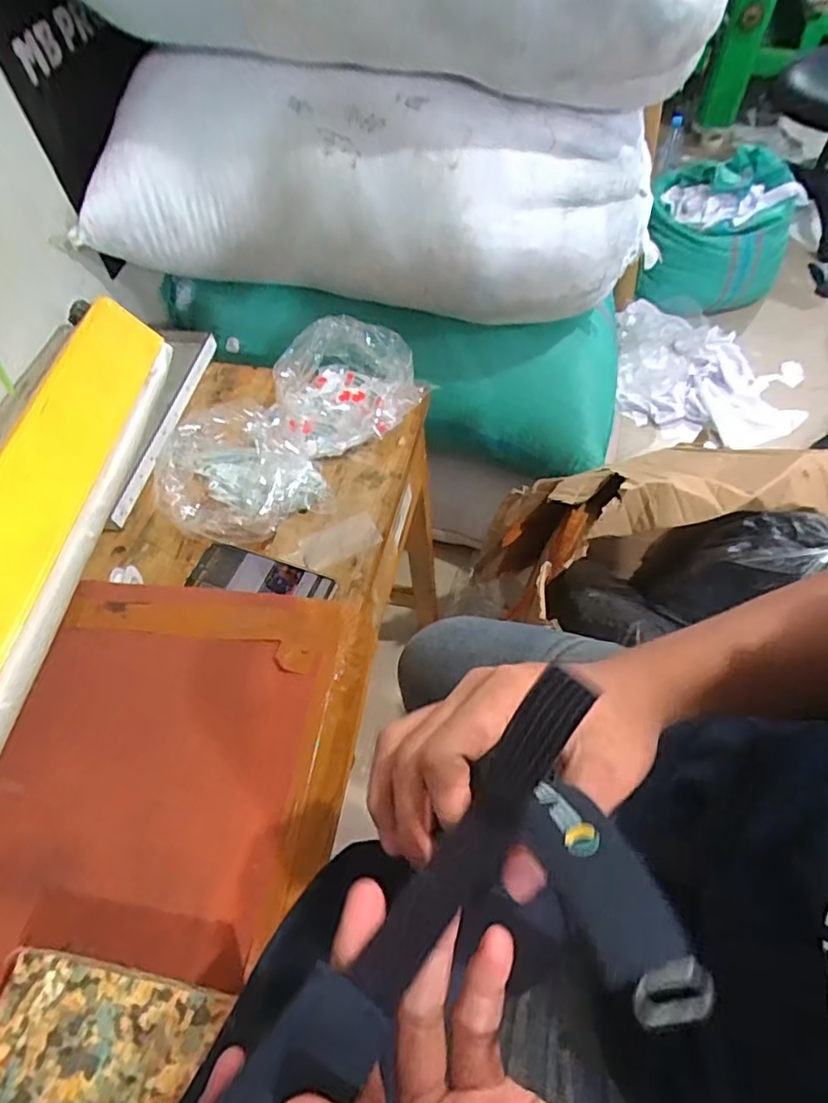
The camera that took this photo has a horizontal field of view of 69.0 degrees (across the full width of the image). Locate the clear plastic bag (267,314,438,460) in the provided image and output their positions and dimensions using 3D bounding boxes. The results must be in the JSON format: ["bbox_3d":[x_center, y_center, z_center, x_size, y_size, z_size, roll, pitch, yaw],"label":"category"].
[{"bbox_3d":[-0.098,-0.223,0.806,0.206,0.084,0.182,-18,57,-8],"label":"clear plastic bag"}]

